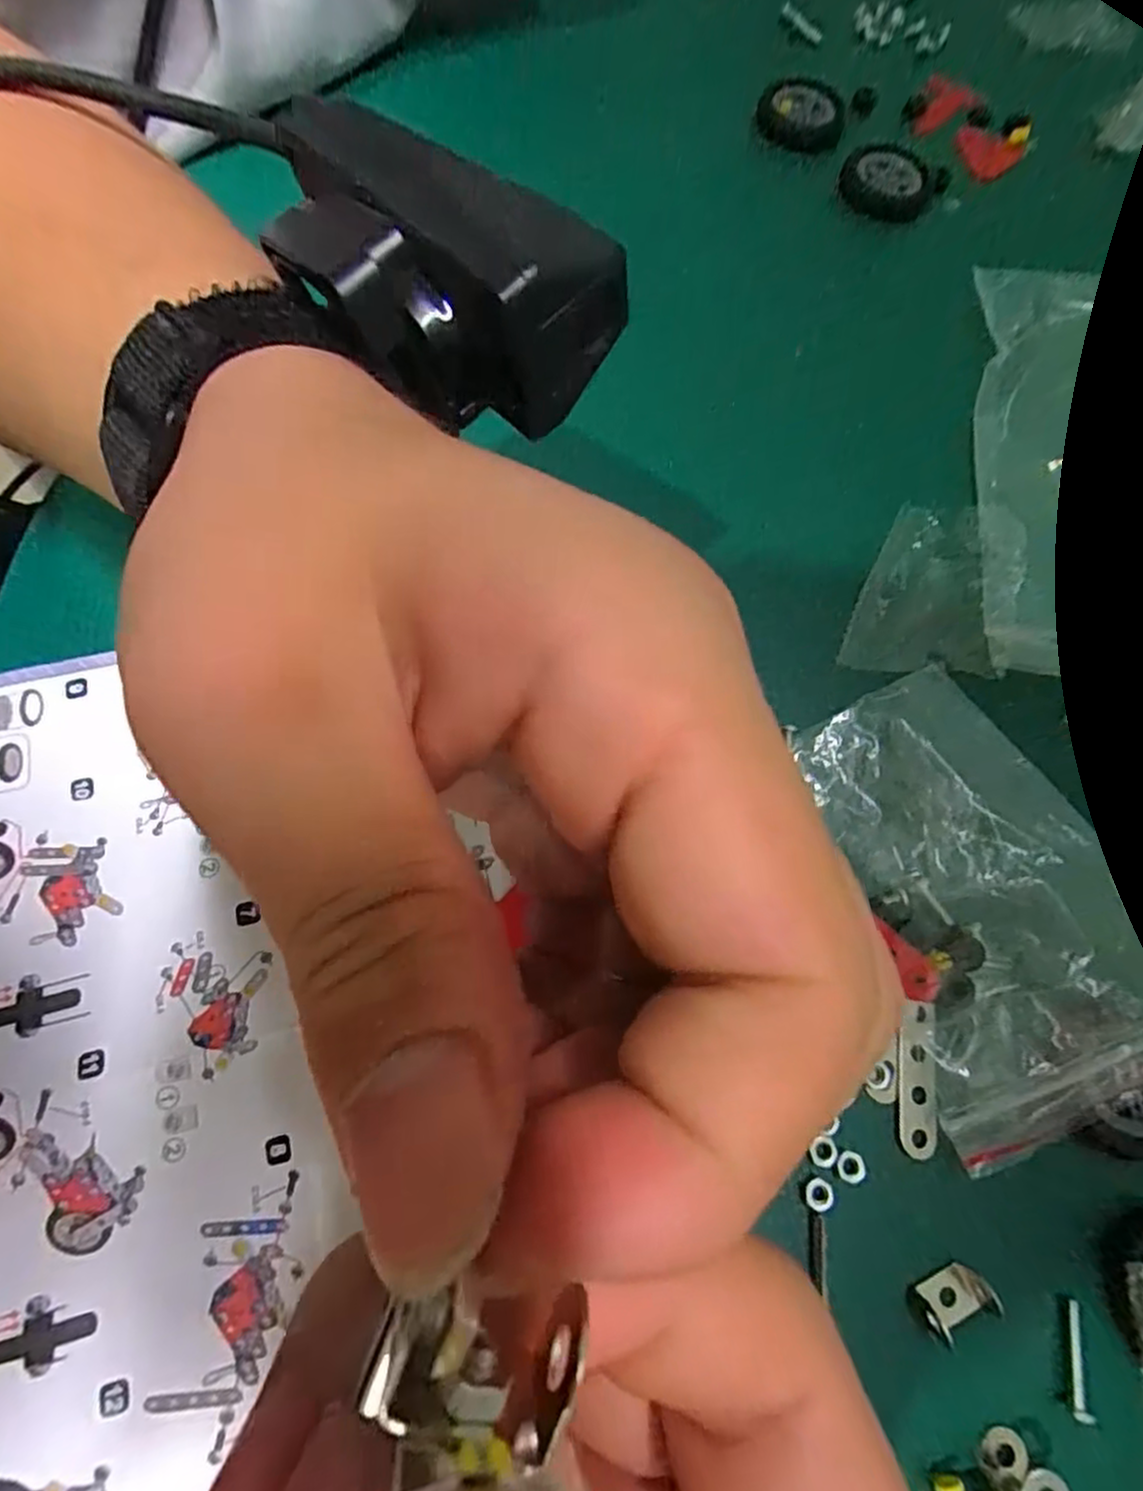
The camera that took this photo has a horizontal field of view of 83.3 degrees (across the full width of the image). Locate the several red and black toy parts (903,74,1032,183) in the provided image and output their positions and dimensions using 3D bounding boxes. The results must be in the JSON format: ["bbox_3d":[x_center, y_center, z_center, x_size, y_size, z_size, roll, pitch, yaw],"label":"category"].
[{"bbox_3d":[0.177,-0.277,0.287,0.054,0.006,0.040,41,77,9],"label":"several red and black toy parts"}]

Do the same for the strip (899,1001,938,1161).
[{"bbox_3d":[0.091,0.087,0.169,0.009,0.004,0.037,7,74,6],"label":"strip"}]

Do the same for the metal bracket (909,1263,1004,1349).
[{"bbox_3d":[0.091,0.133,0.154,0.020,0.008,0.011,-16,76,-9],"label":"metal bracket"}]

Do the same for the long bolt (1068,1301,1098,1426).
[{"bbox_3d":[0.119,0.144,0.151,0.004,0.004,0.022,16,61,2],"label":"long bolt"}]

